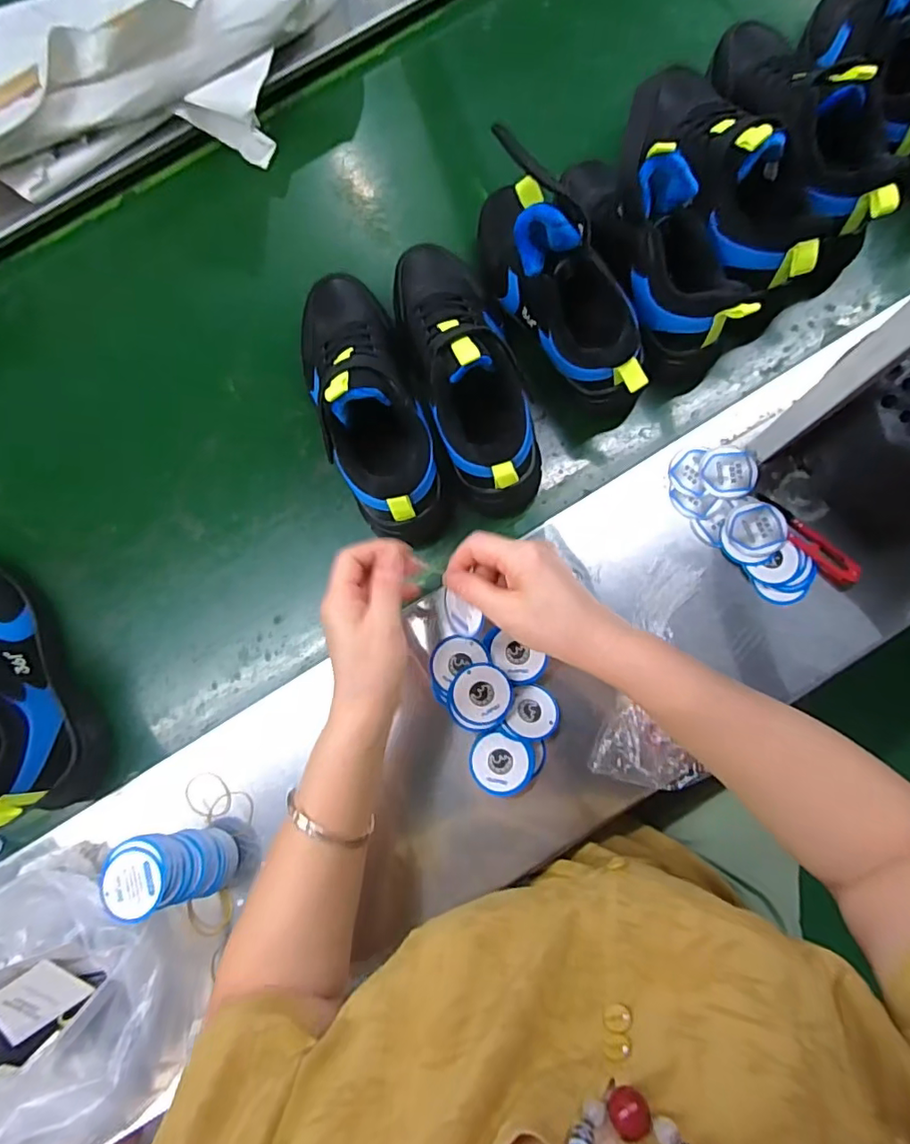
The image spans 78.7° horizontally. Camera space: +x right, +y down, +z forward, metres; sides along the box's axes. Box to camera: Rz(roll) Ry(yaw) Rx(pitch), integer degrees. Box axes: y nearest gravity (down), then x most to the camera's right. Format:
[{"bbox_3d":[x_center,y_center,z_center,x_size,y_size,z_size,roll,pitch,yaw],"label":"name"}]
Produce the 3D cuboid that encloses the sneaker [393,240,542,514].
[{"bbox_3d":[0.017,-0.188,0.503,0.092,0.122,0.259,-18,81,1],"label":"sneaker"}]

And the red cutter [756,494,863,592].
[{"bbox_3d":[0.309,-0.029,0.488,0.026,0.020,0.104,-45,82,-4],"label":"red cutter"}]

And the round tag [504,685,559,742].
[{"bbox_3d":[0.066,0.118,0.464,0.041,0.004,0.044,1,64,-2],"label":"round tag"}]

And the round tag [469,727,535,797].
[{"bbox_3d":[0.038,0.154,0.450,0.049,0.008,0.053,0,82,3],"label":"round tag"}]

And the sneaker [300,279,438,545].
[{"bbox_3d":[-0.082,-0.163,0.496,0.085,0.139,0.261,-18,81,0],"label":"sneaker"}]

